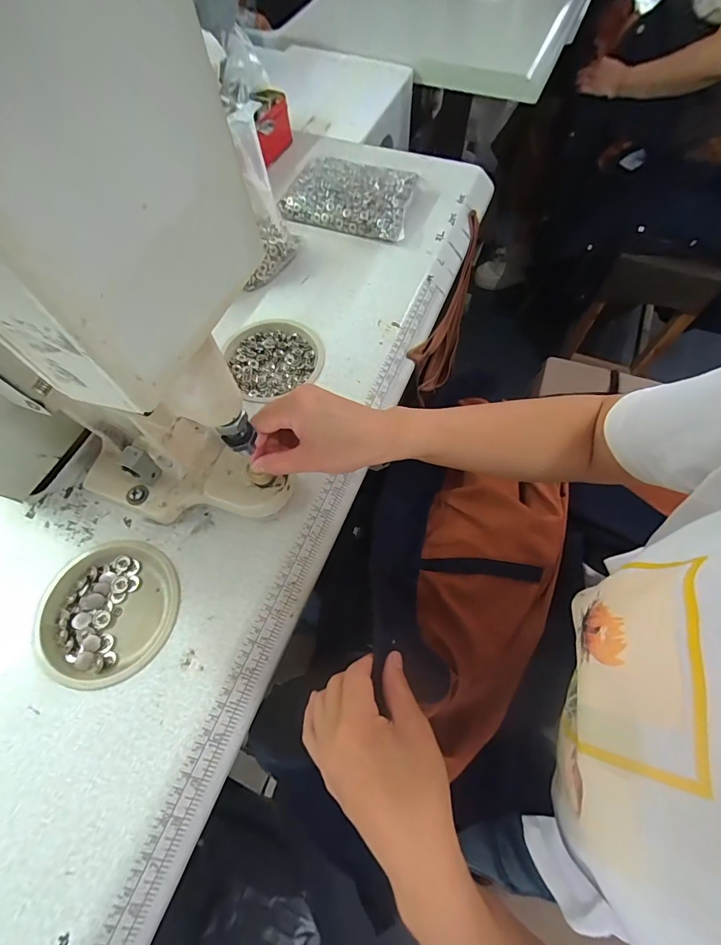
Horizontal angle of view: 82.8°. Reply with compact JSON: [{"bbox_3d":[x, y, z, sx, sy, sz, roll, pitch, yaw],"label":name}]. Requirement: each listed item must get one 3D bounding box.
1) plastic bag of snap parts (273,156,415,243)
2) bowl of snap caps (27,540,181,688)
[{"bbox_3d":[-0.013,-0.385,0.570,0.176,0.038,0.104,20,67,11],"label":"plastic bag of snap parts"},{"bbox_3d":[-0.222,0.122,0.365,0.122,0.018,0.116,-1,65,1],"label":"bowl of snap caps"}]

